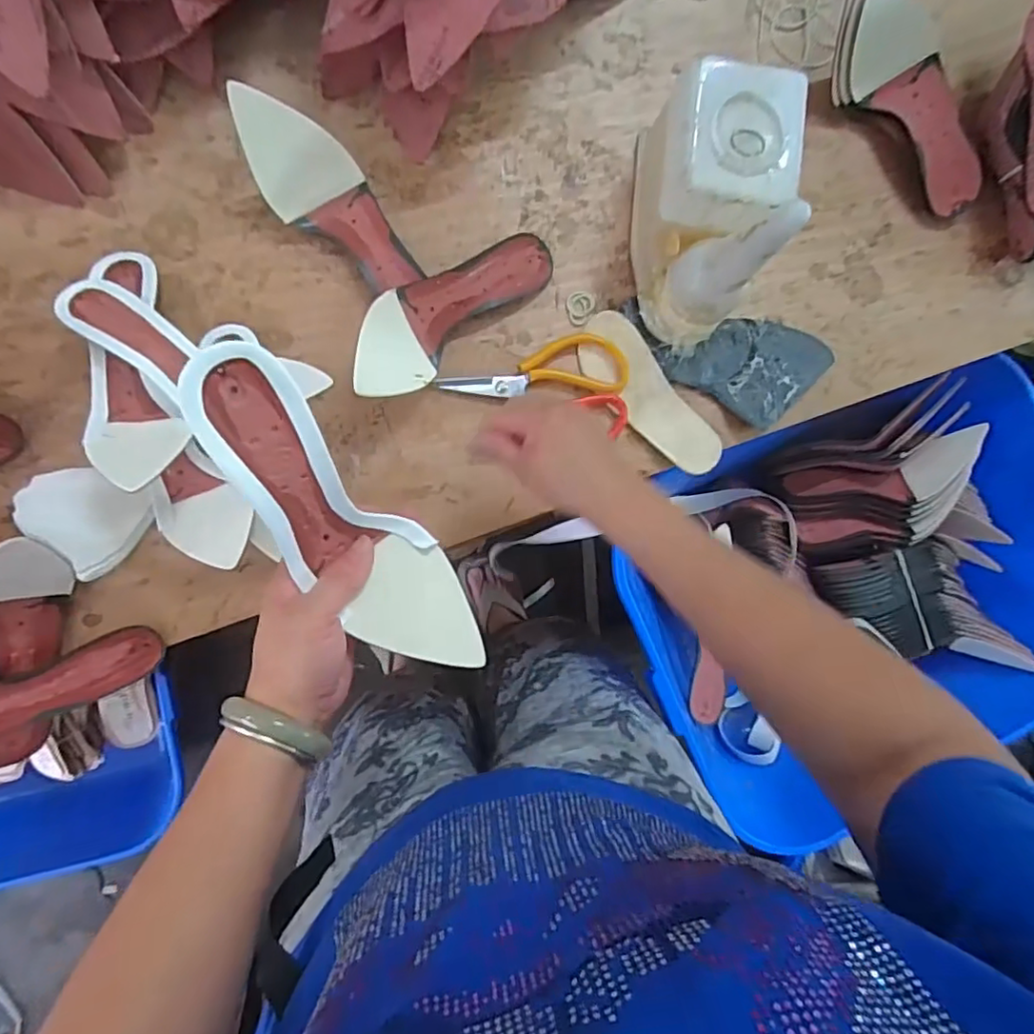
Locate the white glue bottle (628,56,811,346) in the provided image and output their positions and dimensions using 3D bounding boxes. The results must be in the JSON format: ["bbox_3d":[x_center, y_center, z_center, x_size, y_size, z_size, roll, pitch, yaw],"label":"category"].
[{"bbox_3d":[0.176,-0.268,0.536,0.107,0.162,0.199,4,91,-8],"label":"white glue bottle"}]

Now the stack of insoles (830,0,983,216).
[{"bbox_3d":[0.388,-0.410,0.595,0.236,0.066,0.083,42,86,-19],"label":"stack of insoles"}]

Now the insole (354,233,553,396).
[{"bbox_3d":[-0.065,-0.189,0.555,0.233,0.051,0.076,-43,97,-21],"label":"insole"}]

